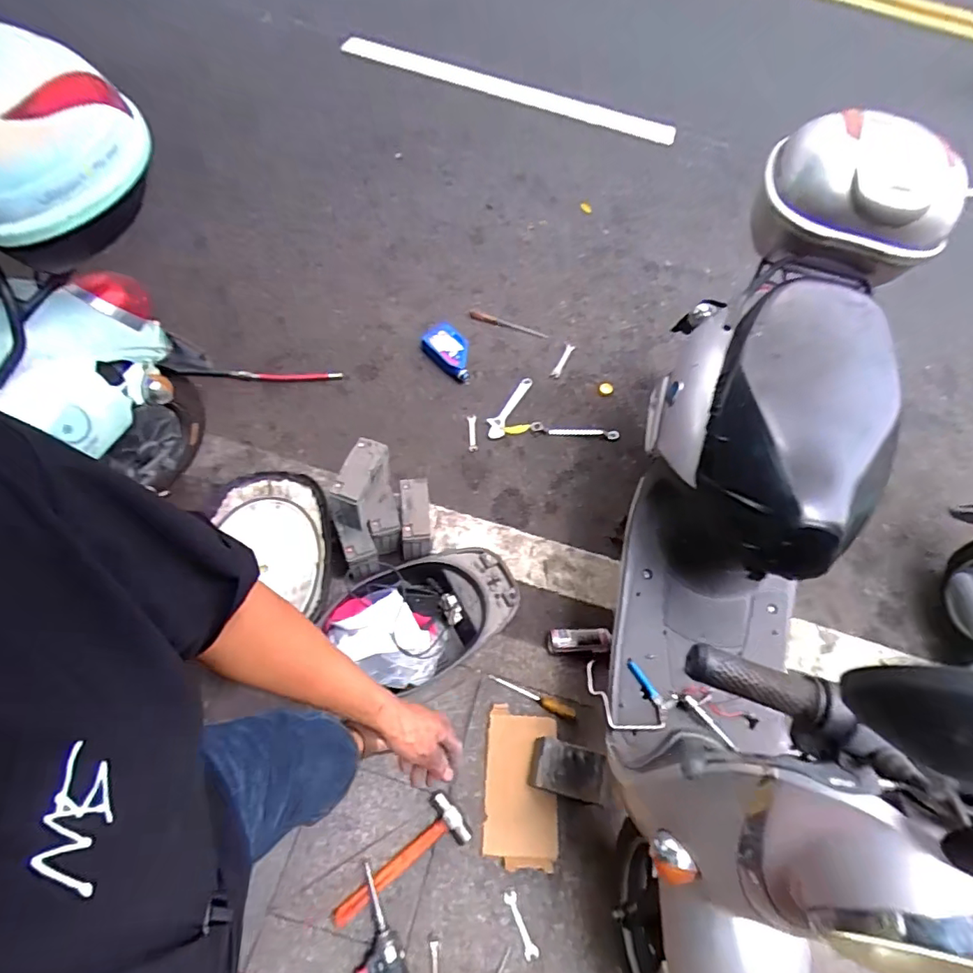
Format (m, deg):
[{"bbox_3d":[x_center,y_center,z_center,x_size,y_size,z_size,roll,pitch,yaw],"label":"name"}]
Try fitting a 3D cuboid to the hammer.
[{"bbox_3d":[-0.194,0.839,1.182,0.316,0.040,0.110,-31,68,-18],"label":"hammer"}]

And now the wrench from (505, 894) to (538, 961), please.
[{"bbox_3d":[0.076,0.972,1.170,0.031,0.006,0.128,-20,65,-14],"label":"wrench"}]

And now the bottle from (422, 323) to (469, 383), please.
[{"bbox_3d":[-0.121,-0.478,1.869,0.210,0.075,0.129,38,66,16],"label":"bottle"}]

